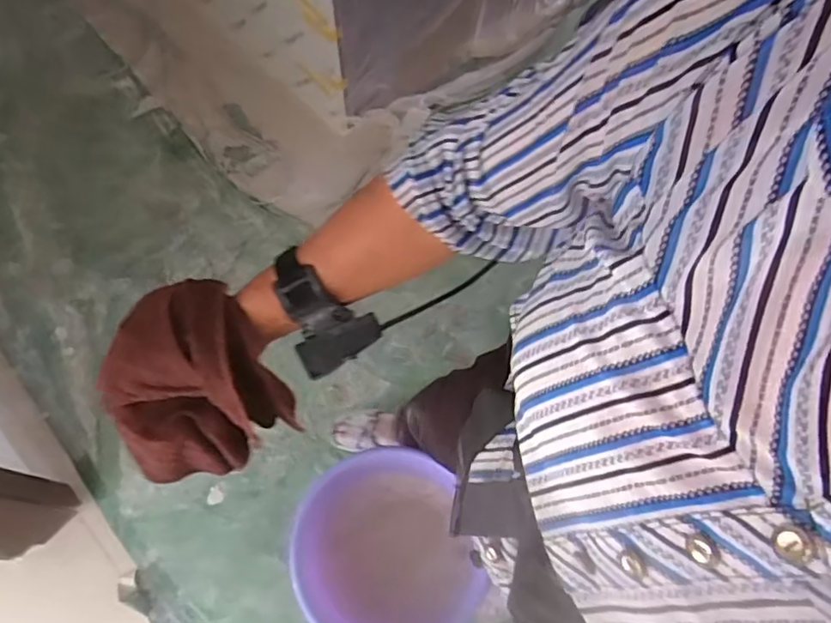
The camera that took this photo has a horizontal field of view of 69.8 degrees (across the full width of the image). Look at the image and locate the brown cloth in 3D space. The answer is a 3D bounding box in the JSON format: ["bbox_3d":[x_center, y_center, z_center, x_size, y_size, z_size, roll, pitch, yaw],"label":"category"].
[{"bbox_3d":[-0.194,0.069,0.505,0.138,0.138,0.104,-33,70,-17],"label":"brown cloth"}]

